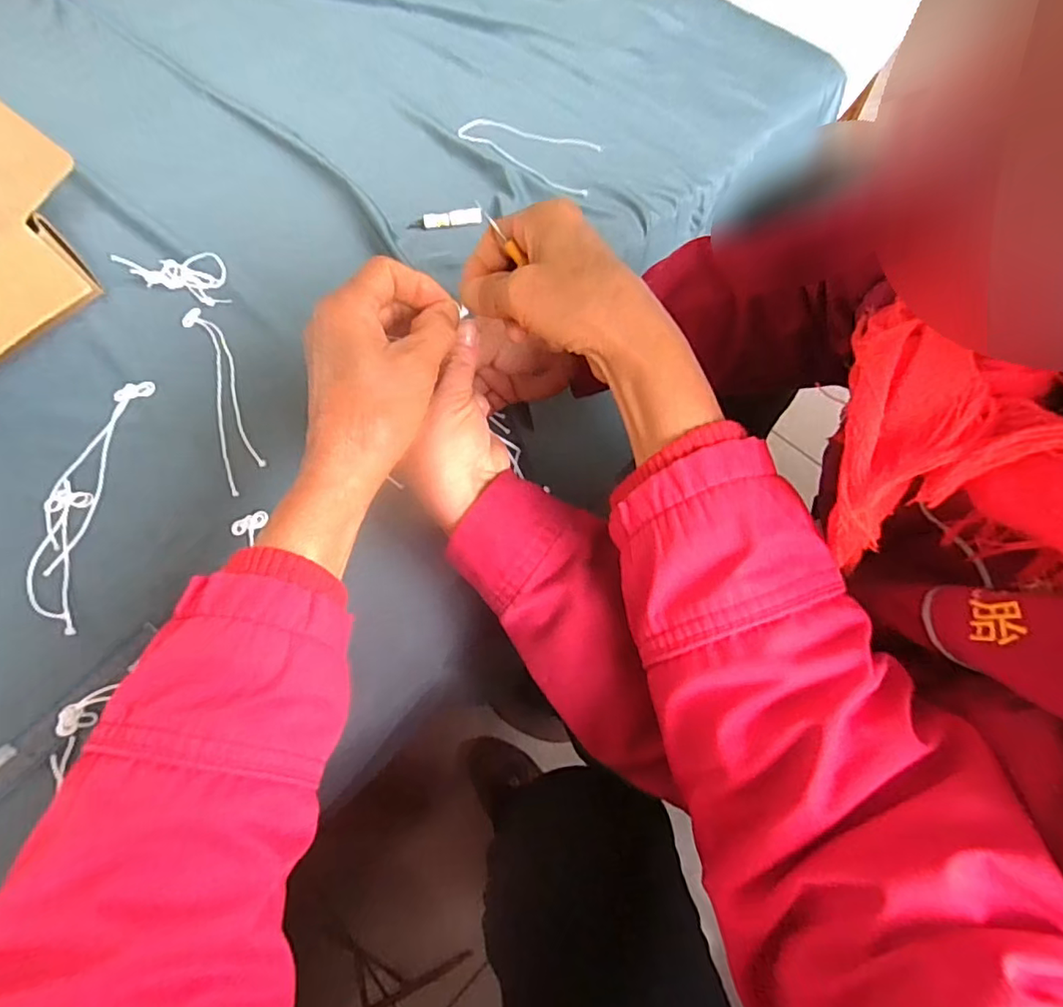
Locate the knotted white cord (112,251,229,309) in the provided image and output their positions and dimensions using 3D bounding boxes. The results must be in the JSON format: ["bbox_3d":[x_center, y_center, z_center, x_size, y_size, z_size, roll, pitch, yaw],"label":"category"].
[{"bbox_3d":[-0.345,-0.229,0.556,0.109,0.018,0.057,13,65,-4],"label":"knotted white cord"}]

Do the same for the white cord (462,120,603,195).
[{"bbox_3d":[-0.007,-0.407,0.650,0.189,0.004,0.083,25,68,15],"label":"white cord"}]

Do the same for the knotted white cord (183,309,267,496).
[{"bbox_3d":[-0.273,-0.100,0.497,0.033,0.004,0.214,-26,65,-9],"label":"knotted white cord"}]

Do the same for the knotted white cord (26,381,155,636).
[{"bbox_3d":[-0.360,-0.007,0.453,0.052,0.006,0.217,-3,64,2],"label":"knotted white cord"}]

